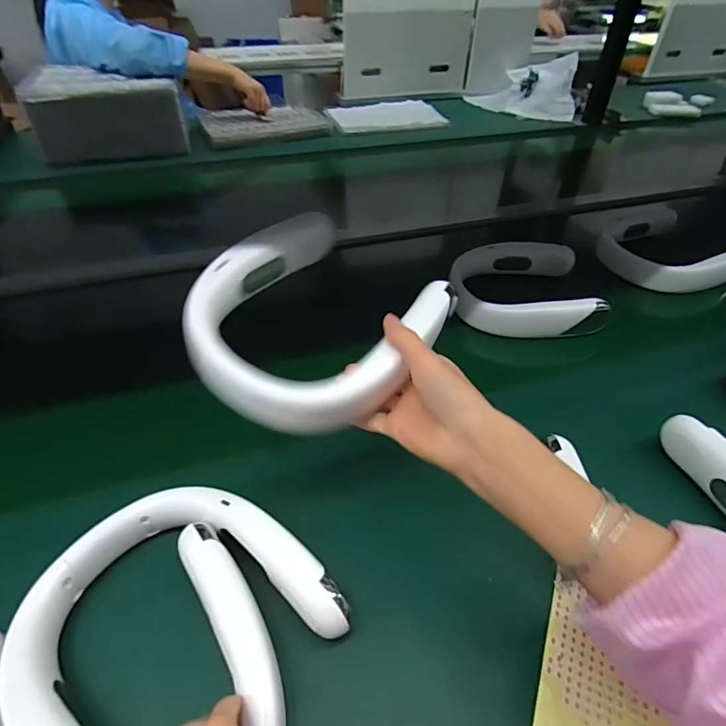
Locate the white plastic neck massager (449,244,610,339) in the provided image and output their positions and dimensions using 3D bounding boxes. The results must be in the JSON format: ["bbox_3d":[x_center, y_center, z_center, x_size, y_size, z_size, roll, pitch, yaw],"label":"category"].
[{"bbox_3d":[0.238,-0.118,0.676,0.206,0.049,0.199,10,44,9],"label":"white plastic neck massager"}]

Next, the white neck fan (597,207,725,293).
[{"bbox_3d":[0.485,-0.185,0.751,0.167,0.055,0.178,-13,45,-14],"label":"white neck fan"}]

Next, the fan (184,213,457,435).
[{"bbox_3d":[-0.041,-0.039,0.388,0.178,0.069,0.199,28,50,26],"label":"fan"}]

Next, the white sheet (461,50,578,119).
[{"bbox_3d":[0.497,-0.858,1.419,0.332,0.114,0.292,17,46,16],"label":"white sheet"}]

